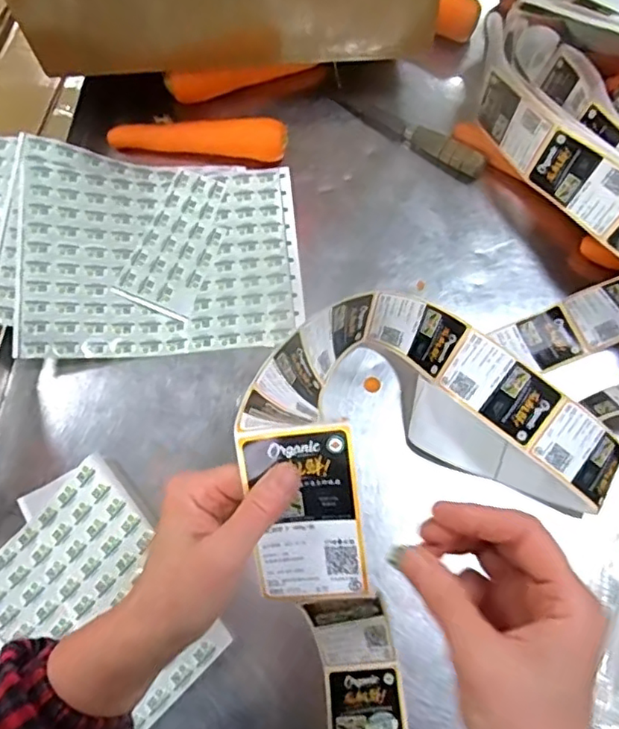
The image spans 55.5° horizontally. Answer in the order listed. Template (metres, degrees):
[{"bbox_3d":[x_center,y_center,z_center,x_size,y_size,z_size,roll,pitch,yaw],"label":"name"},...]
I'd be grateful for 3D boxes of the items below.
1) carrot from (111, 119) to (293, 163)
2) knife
[{"bbox_3d":[-0.125,-0.258,0.669,0.200,0.046,0.033,5,73,3],"label":"carrot"},{"bbox_3d":[0.113,-0.267,0.670,0.191,0.032,0.021,33,76,11],"label":"knife"}]

